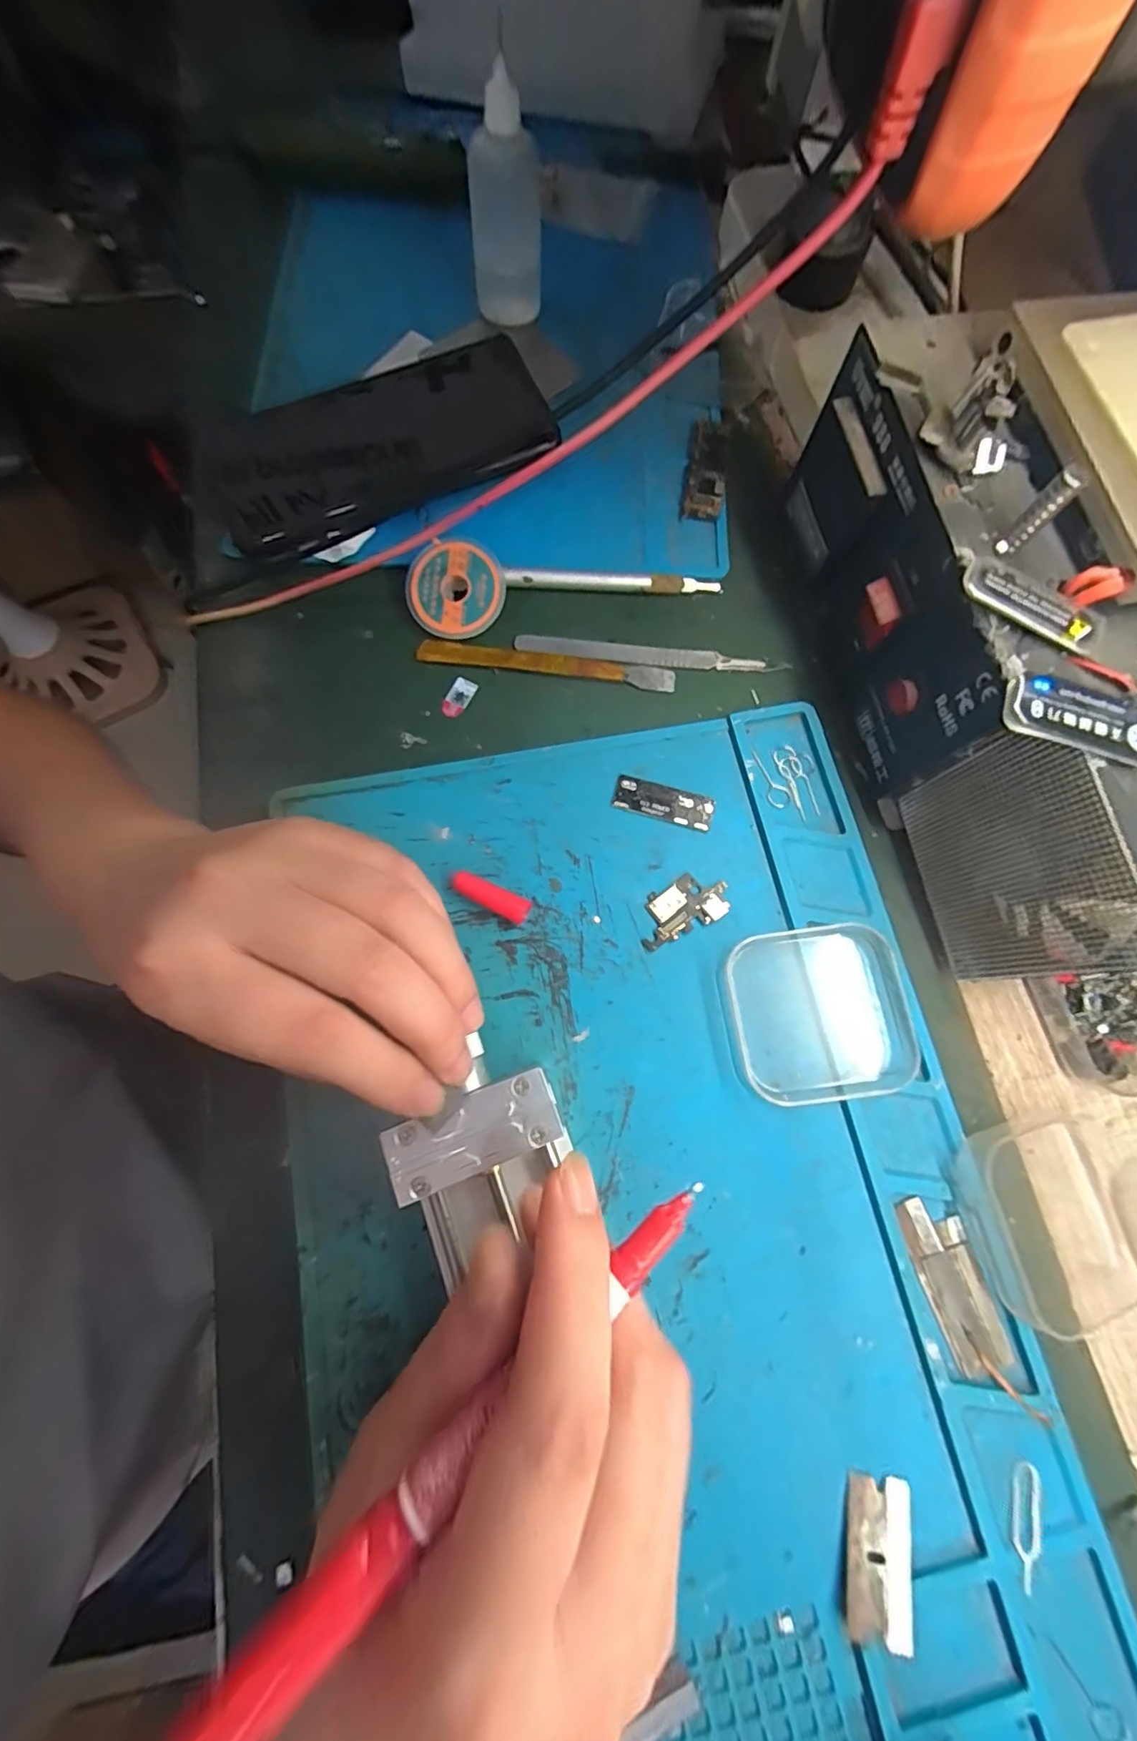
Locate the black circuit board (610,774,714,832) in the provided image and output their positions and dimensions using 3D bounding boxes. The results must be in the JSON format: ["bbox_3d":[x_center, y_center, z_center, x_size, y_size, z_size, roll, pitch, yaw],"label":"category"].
[{"bbox_3d":[0.042,-0.030,0.244,0.044,0.004,0.016,16,75,3],"label":"black circuit board"}]

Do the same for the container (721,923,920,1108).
[{"bbox_3d":[0.097,0.055,0.218,0.062,0.015,0.065,-7,75,-3],"label":"container"}]

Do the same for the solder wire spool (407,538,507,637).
[{"bbox_3d":[-0.052,-0.129,0.261,0.044,0.012,0.040,-10,96,2],"label":"solder wire spool"}]

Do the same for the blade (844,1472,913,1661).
[{"bbox_3d":[0.099,0.219,0.179,0.020,0.004,0.039,11,65,7],"label":"blade"}]

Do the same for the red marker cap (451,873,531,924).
[{"bbox_3d":[-0.032,0.011,0.230,0.033,0.009,0.009,24,76,5],"label":"red marker cap"}]

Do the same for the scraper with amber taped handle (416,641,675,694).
[{"bbox_3d":[-0.010,-0.097,0.262,0.119,0.004,0.012,7,75,1],"label":"scraper with amber taped handle"}]

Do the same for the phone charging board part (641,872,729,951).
[{"bbox_3d":[0.047,0.015,0.234,0.041,0.004,0.022,-29,78,-8],"label":"phone charging board part"}]

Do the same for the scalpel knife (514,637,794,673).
[{"bbox_3d":[0.038,-0.101,0.265,0.126,0.004,0.010,5,75,0],"label":"scalpel knife"}]

